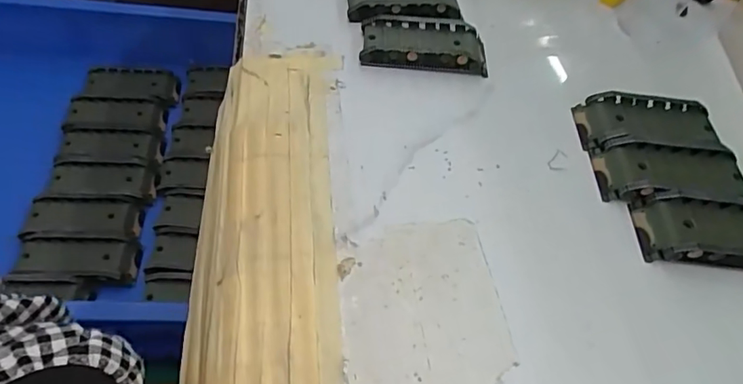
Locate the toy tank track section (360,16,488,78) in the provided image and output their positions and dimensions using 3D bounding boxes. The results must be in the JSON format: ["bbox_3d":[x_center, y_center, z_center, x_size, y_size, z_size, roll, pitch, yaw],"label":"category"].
[{"bbox_3d":[0.042,-0.116,0.402,0.096,0.017,0.050,6,52,-1],"label":"toy tank track section"}]

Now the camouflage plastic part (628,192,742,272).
[{"bbox_3d":[0.212,0.024,0.312,0.096,0.021,0.043,4,52,-2],"label":"camouflage plastic part"}]

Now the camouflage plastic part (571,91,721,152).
[{"bbox_3d":[0.196,-0.048,0.366,0.094,0.016,0.045,4,52,-2],"label":"camouflage plastic part"}]

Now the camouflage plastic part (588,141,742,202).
[{"bbox_3d":[0.197,-0.011,0.338,0.094,0.018,0.044,4,52,-2],"label":"camouflage plastic part"}]

